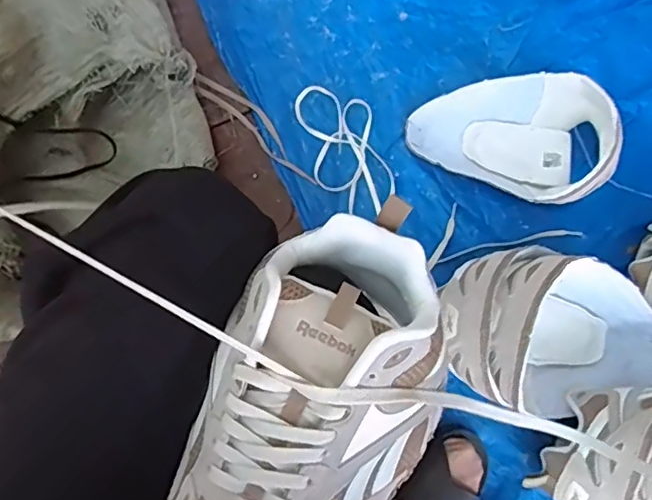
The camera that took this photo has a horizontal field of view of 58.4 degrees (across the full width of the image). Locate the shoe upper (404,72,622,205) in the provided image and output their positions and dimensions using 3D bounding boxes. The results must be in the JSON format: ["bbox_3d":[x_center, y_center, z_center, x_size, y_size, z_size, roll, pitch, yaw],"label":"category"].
[{"bbox_3d":[0.232,-0.149,0.716,0.236,0.088,0.153,30,78,6],"label":"shoe upper"}]

